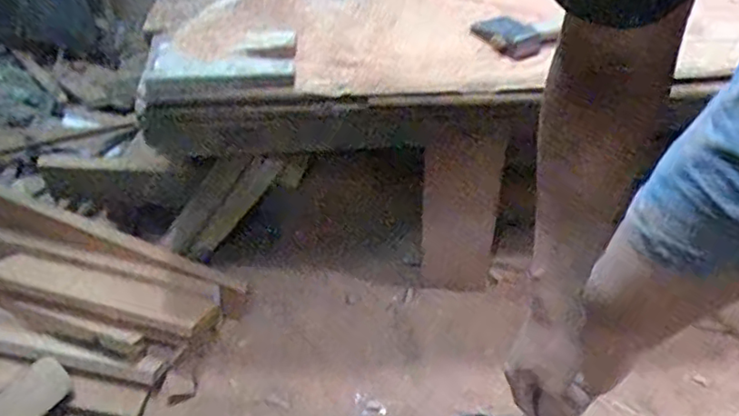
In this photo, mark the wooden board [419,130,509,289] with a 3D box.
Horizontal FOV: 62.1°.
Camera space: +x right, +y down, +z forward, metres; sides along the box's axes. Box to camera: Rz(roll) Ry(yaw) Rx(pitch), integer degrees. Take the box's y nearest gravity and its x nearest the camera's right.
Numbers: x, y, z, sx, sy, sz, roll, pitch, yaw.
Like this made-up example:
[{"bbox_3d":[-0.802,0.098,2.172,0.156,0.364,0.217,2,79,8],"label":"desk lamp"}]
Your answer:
[{"bbox_3d":[0.170,0.028,1.173,0.137,0.393,0.034,-2,43,-2],"label":"wooden board"}]

